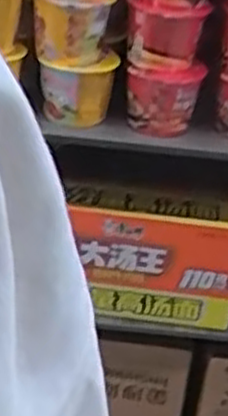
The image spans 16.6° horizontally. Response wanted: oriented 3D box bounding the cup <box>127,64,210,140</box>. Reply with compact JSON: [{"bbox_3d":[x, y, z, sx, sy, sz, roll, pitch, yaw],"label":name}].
[{"bbox_3d":[0.079,-0.175,1.276,0.114,0.103,0.099,10,31,8],"label":"cup"}]

